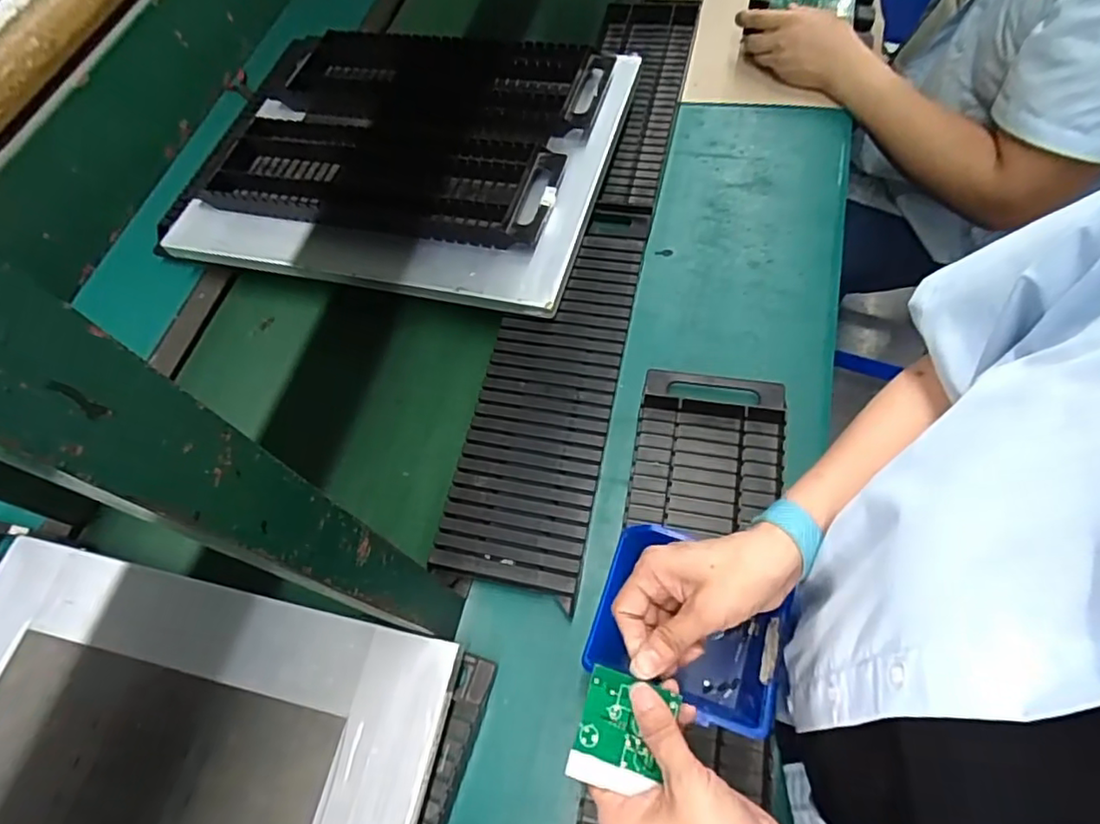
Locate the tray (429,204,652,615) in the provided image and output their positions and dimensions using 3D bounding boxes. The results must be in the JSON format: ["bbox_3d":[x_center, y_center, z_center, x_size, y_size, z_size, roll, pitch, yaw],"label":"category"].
[{"bbox_3d":[0.007,-0.046,0.622,0.133,0.032,0.453,9,65,11],"label":"tray"}]

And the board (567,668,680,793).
[{"bbox_3d":[0.038,0.172,0.321,0.046,0.007,0.055,13,67,8],"label":"board"}]

